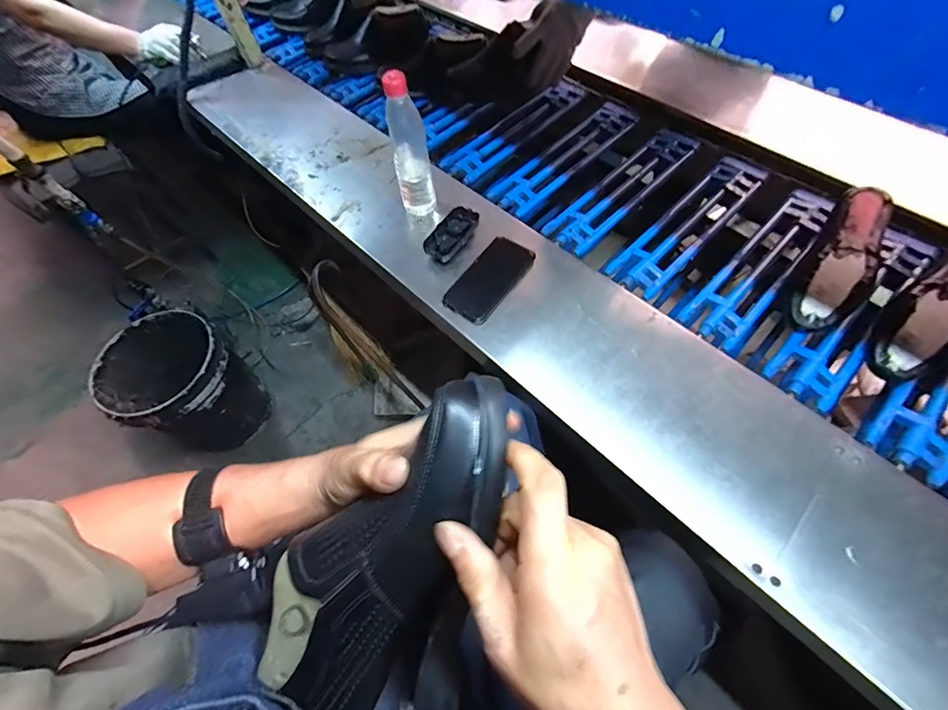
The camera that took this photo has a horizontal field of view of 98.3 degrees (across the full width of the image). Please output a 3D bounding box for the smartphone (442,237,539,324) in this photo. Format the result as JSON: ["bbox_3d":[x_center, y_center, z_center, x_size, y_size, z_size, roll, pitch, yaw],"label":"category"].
[{"bbox_3d":[0.026,-0.123,0.657,0.078,0.013,0.166,31,68,20],"label":"smartphone"}]

